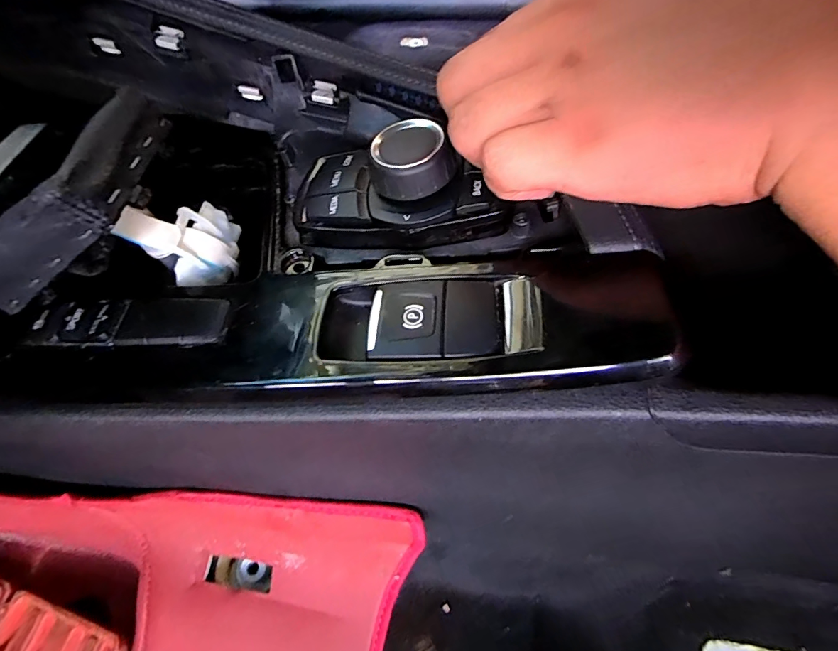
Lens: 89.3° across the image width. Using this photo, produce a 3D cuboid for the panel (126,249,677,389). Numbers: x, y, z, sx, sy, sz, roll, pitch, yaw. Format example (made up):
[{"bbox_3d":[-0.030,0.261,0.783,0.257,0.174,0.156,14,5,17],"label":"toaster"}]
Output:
[{"bbox_3d":[-0.007,-0.006,0.177,0.204,0.022,0.065,-1,60,4],"label":"panel"}]

